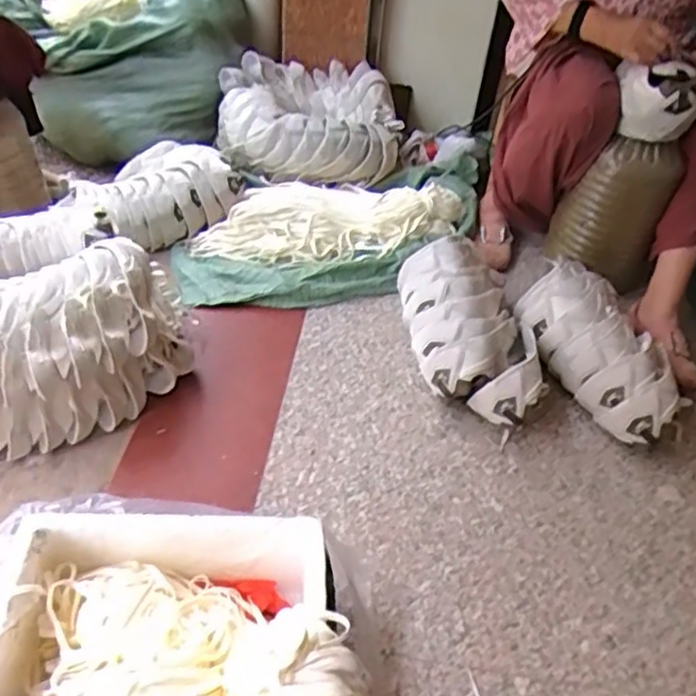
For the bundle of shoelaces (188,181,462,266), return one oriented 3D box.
[{"bbox_3d":[-0.048,-0.274,1.477,0.570,0.113,0.214,-3,43,-10],"label":"bundle of shoelaces"}]

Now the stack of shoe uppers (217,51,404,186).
[{"bbox_3d":[-0.092,-0.548,1.629,0.437,0.203,0.278,1,43,-6],"label":"stack of shoe uppers"}]

